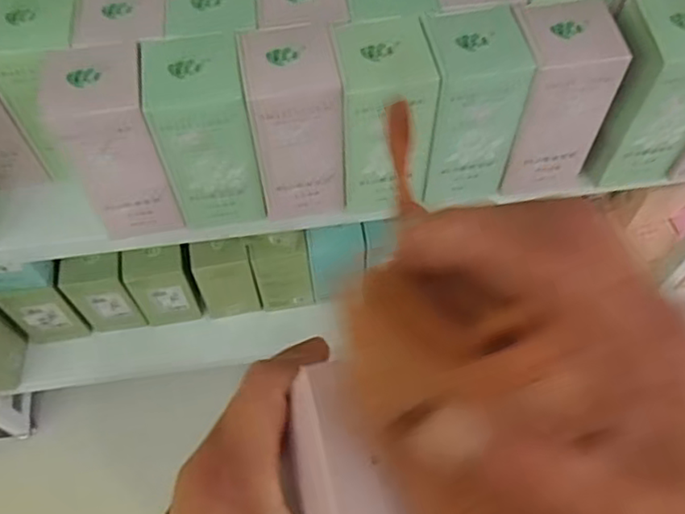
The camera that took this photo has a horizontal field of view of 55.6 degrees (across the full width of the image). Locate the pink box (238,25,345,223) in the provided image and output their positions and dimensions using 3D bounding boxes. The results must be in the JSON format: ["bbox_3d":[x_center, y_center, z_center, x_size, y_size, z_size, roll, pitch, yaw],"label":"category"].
[{"bbox_3d":[-0.034,-0.095,0.478,0.062,0.131,0.066,-8,62,-4],"label":"pink box"}]

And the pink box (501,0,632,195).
[{"bbox_3d":[0.157,-0.116,0.488,0.065,0.130,0.068,-3,61,-1],"label":"pink box"}]

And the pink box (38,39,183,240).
[{"bbox_3d":[-0.159,-0.081,0.468,0.059,0.132,0.066,-11,62,-5],"label":"pink box"}]

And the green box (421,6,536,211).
[{"bbox_3d":[0.093,-0.109,0.488,0.065,0.132,0.069,-3,61,-1],"label":"green box"}]

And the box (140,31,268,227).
[{"bbox_3d":[-0.097,-0.088,0.475,0.063,0.128,0.067,-8,62,-3],"label":"box"}]

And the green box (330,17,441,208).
[{"bbox_3d":[0.029,-0.103,0.480,0.062,0.127,0.072,-8,62,-3],"label":"green box"}]

